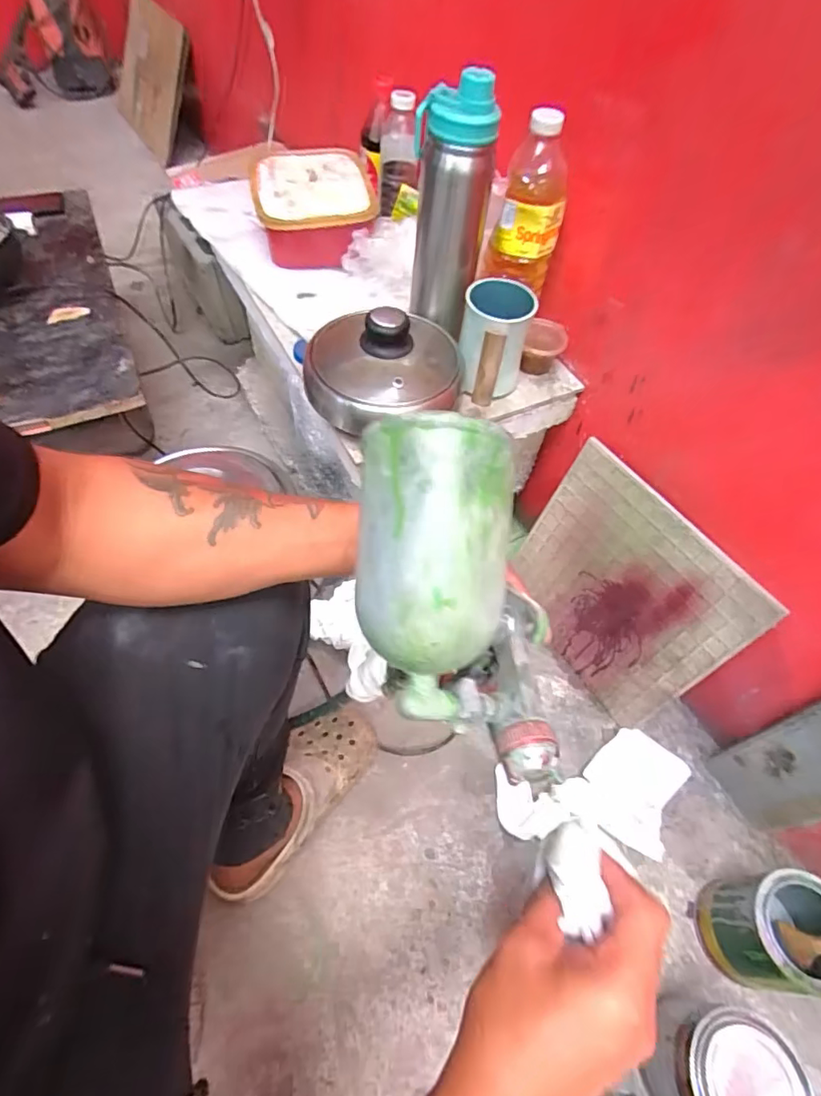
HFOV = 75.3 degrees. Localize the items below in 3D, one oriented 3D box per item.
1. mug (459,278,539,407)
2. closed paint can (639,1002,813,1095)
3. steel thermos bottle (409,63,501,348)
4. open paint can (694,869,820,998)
[{"bbox_3d":[0.098,-0.245,0.635,0.077,0.099,0.112,12,55,4],"label":"mug"},{"bbox_3d":[0.291,0.505,0.512,0.098,0.135,0.097,2,54,-3],"label":"closed paint can"},{"bbox_3d":[0.043,-0.360,0.585,0.079,0.231,0.065,0,55,-4],"label":"steel thermos bottle"},{"bbox_3d":[0.395,0.419,0.583,0.104,0.135,0.102,0,55,-4],"label":"open paint can"}]

